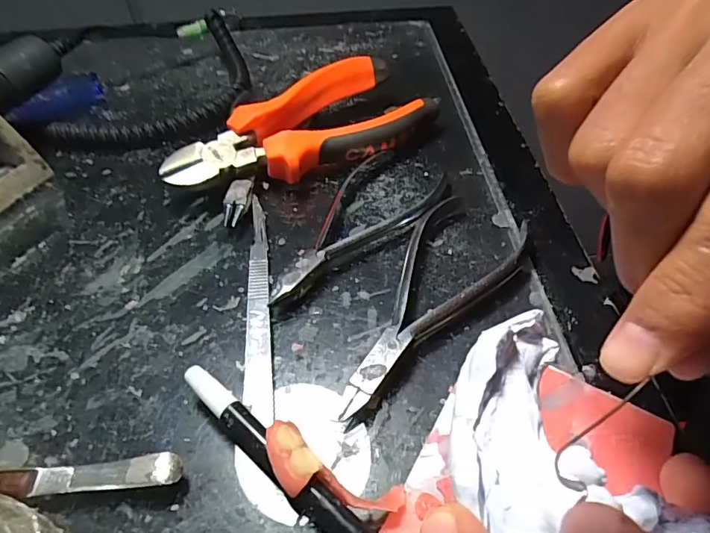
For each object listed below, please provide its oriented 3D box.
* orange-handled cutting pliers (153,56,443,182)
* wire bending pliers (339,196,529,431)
[{"bbox_3d":[-0.030,-0.073,0.275,0.146,0.035,0.057,-26,53,-20],"label":"orange-handled cutting pliers"},{"bbox_3d":[0.033,0.016,0.211,0.048,0.013,0.126,24,53,21],"label":"wire bending pliers"}]

